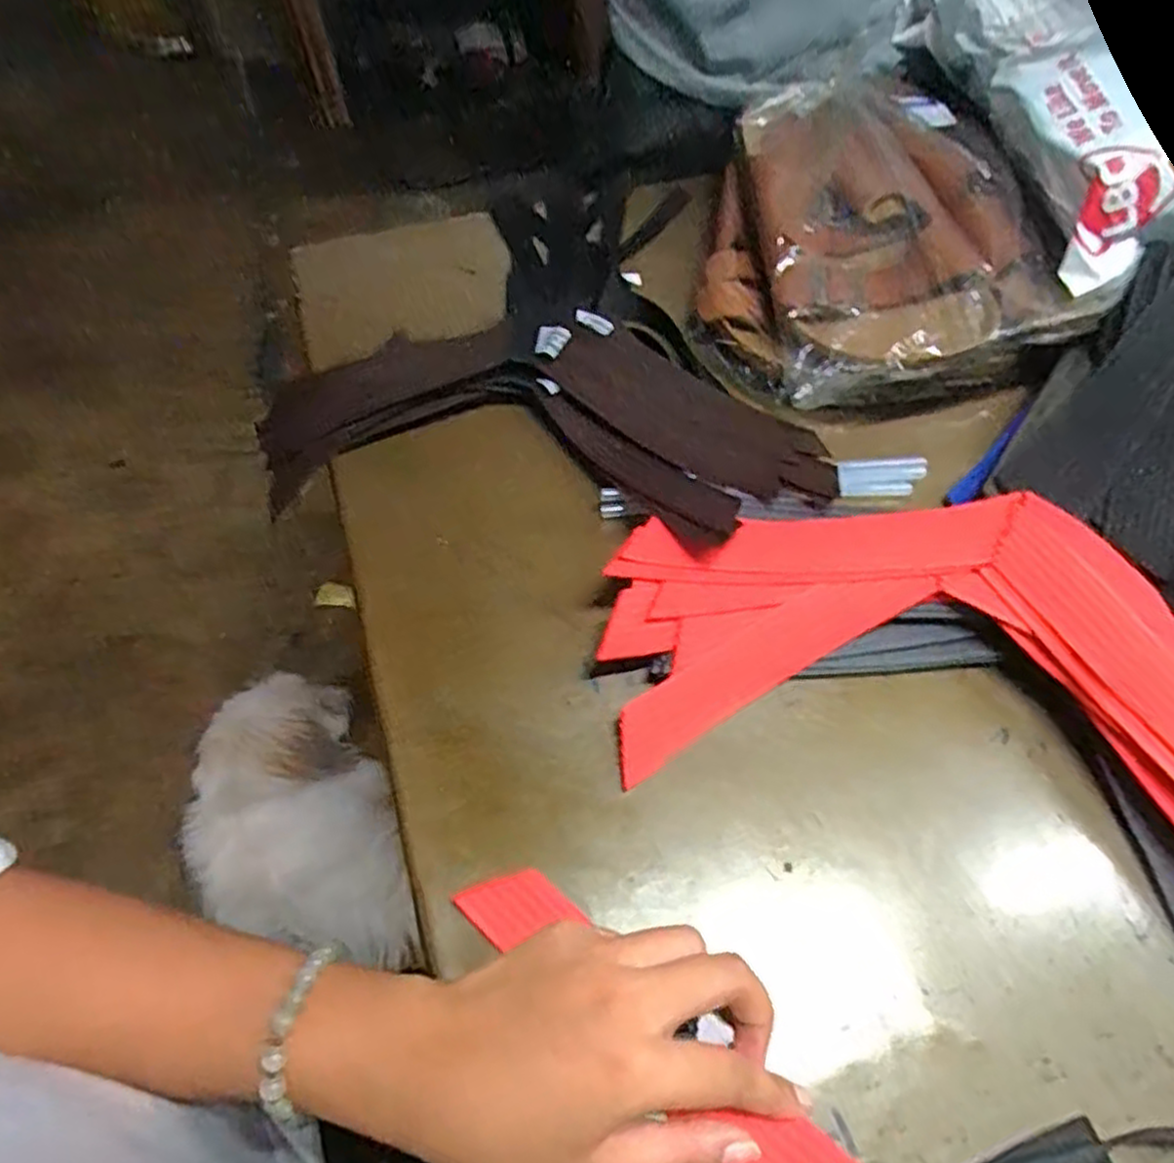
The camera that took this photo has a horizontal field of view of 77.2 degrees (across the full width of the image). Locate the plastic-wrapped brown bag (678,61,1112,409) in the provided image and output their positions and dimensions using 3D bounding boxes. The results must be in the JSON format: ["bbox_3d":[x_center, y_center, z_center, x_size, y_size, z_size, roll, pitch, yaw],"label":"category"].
[{"bbox_3d":[0.177,-0.240,0.495,0.211,0.073,0.286,-4,58,-3],"label":"plastic-wrapped brown bag"}]

